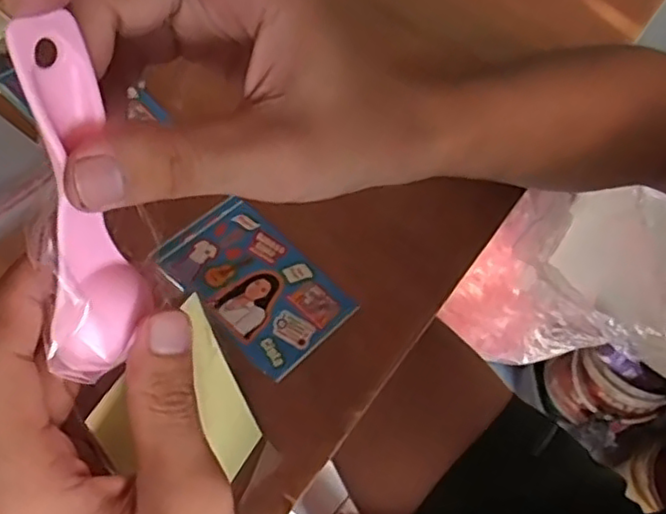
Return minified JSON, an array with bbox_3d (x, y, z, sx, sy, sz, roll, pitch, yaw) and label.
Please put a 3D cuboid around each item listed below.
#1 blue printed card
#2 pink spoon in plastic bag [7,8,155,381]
[{"bbox_3d":[-0.042,0.013,0.355,0.098,0.004,0.063,41,63,18],"label":"blue printed card"},{"bbox_3d":[-0.071,-0.014,0.189,0.024,0.105,0.028,3,34,-1],"label":"pink spoon in plastic bag"}]

